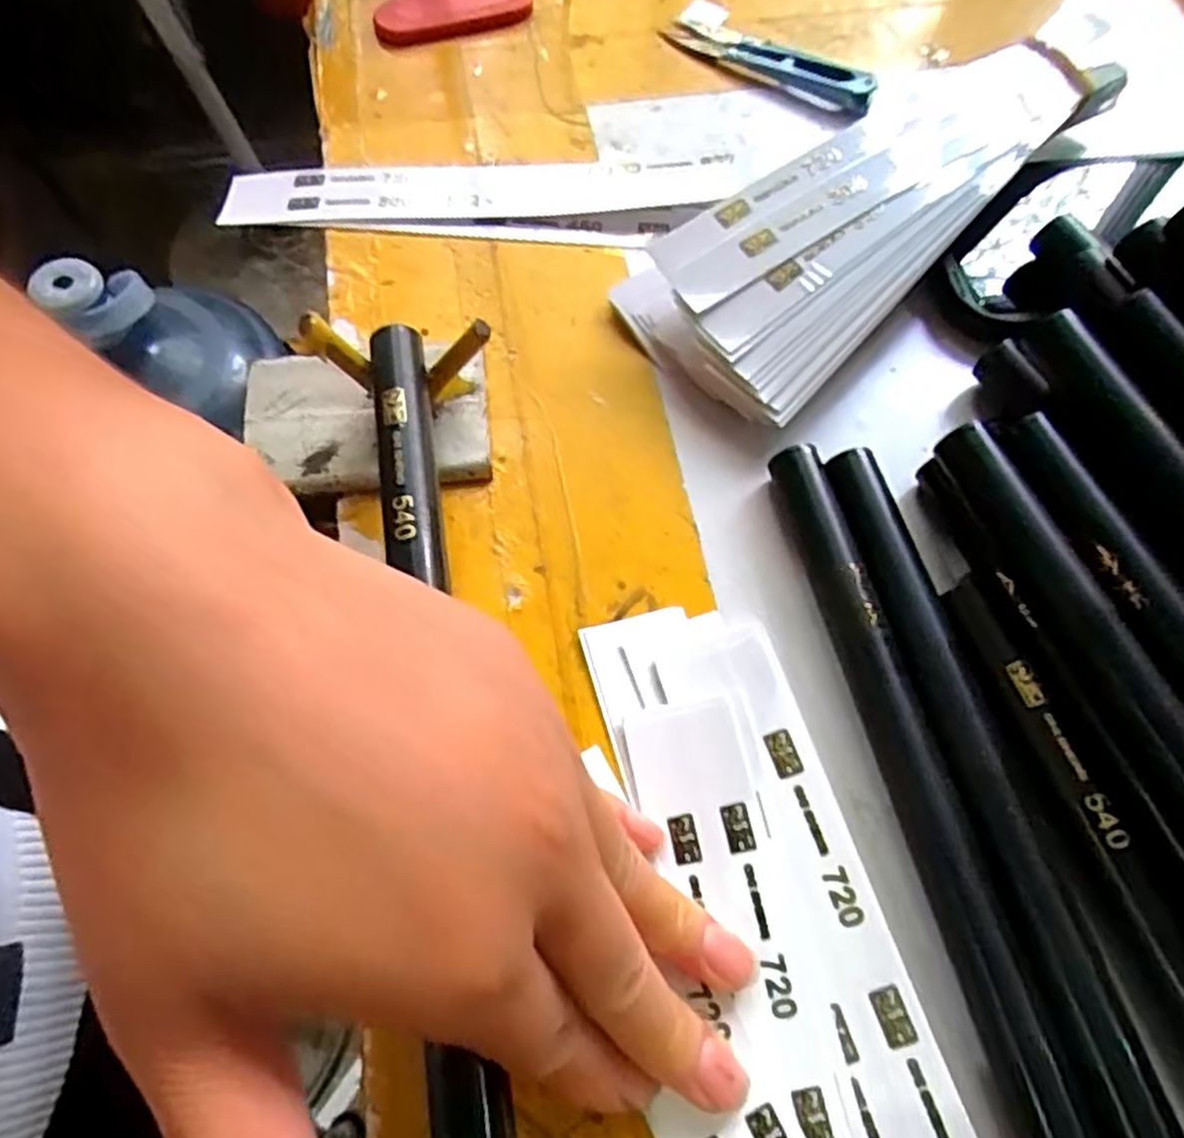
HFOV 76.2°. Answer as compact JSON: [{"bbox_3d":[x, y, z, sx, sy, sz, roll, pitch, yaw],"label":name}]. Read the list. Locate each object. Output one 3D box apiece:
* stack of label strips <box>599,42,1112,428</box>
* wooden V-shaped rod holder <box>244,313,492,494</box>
[{"bbox_3d":[0.092,-0.131,0.273,0.081,0.045,0.173,42,71,17],"label":"stack of label strips"},{"bbox_3d":[-0.070,-0.058,0.239,0.075,0.043,0.050,-1,65,-1],"label":"wooden V-shaped rod holder"}]

